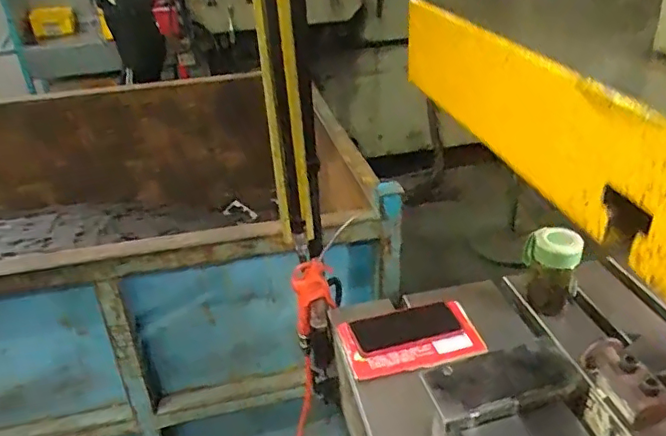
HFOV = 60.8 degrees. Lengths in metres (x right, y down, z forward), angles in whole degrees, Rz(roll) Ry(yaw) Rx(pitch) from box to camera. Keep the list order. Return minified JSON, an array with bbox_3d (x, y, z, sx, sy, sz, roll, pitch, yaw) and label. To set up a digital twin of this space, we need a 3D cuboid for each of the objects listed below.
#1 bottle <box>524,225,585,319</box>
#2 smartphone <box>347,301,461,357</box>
[{"bbox_3d":[0.333,0.079,0.870,0.078,0.126,0.061,10,33,19],"label":"bottle"},{"bbox_3d":[0.105,0.162,0.845,0.150,0.013,0.076,-14,37,-6],"label":"smartphone"}]

